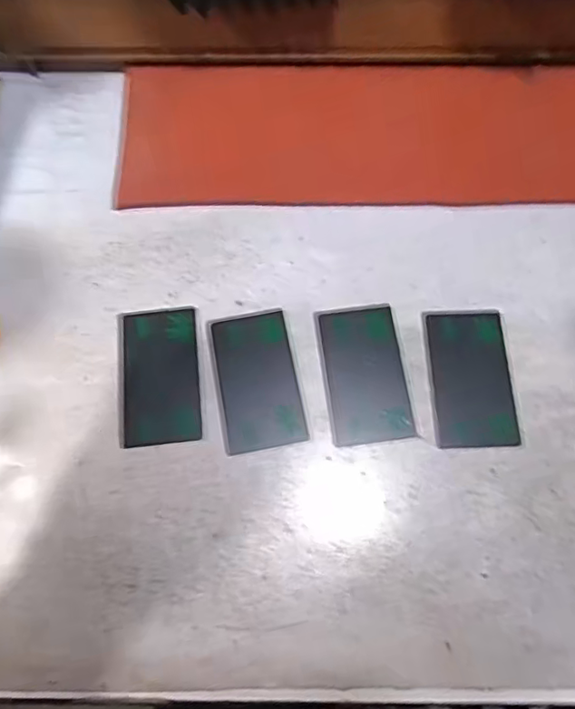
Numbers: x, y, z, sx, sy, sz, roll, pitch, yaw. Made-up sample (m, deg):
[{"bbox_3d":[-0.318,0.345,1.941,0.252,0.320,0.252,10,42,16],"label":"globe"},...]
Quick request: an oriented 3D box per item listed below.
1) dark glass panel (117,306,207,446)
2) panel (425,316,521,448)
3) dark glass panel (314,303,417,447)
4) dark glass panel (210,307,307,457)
[{"bbox_3d":[-0.077,0.012,0.345,0.050,0.004,0.085,-7,69,-2],"label":"dark glass panel"},{"bbox_3d":[0.111,0.014,0.342,0.049,0.004,0.084,-1,69,0],"label":"panel"},{"bbox_3d":[0.046,0.010,0.345,0.049,0.004,0.086,-7,69,-2],"label":"dark glass panel"},{"bbox_3d":[-0.019,0.014,0.344,0.049,0.004,0.085,-10,69,-3],"label":"dark glass panel"}]

